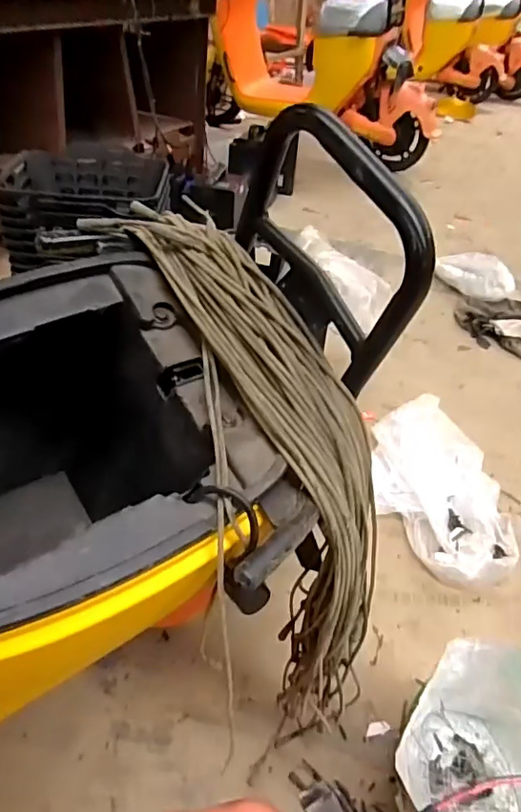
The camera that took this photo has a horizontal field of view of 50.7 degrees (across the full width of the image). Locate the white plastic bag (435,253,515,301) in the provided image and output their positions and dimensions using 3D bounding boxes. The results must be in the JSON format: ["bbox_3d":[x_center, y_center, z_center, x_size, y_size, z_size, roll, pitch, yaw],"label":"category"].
[{"bbox_3d":[0.700,-0.435,1.821,0.138,0.110,0.272,-21,47,-27],"label":"white plastic bag"}]

